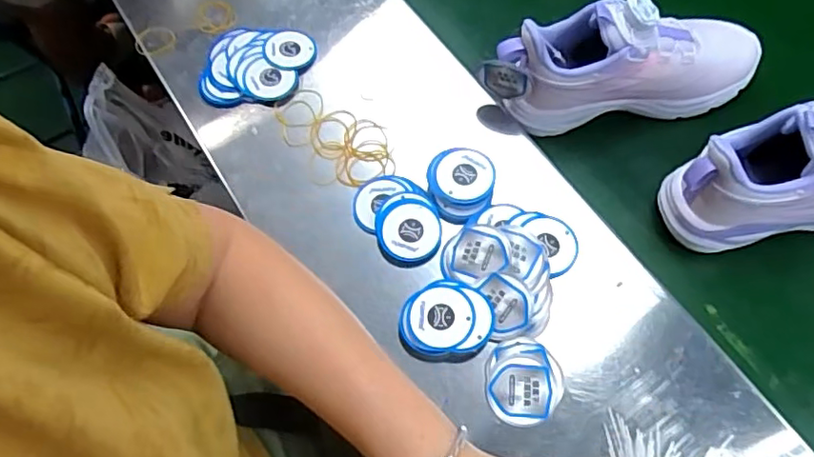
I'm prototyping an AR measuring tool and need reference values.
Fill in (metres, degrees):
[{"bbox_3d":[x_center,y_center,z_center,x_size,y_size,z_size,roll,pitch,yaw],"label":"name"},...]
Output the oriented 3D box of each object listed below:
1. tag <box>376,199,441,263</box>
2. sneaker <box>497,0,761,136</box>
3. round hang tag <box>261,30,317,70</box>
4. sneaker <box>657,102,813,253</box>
[{"bbox_3d":[0.001,0.001,0.469,0.050,0.010,0.050,-1,63,9],"label":"tag"},{"bbox_3d":[0.188,-0.145,0.492,0.218,0.102,0.069,-12,63,1],"label":"sneaker"},{"bbox_3d":[-0.110,-0.167,0.549,0.050,0.006,0.045,0,63,9],"label":"round hang tag"},{"bbox_3d":[0.305,-0.044,0.447,0.203,0.123,0.077,-14,63,0],"label":"sneaker"}]

